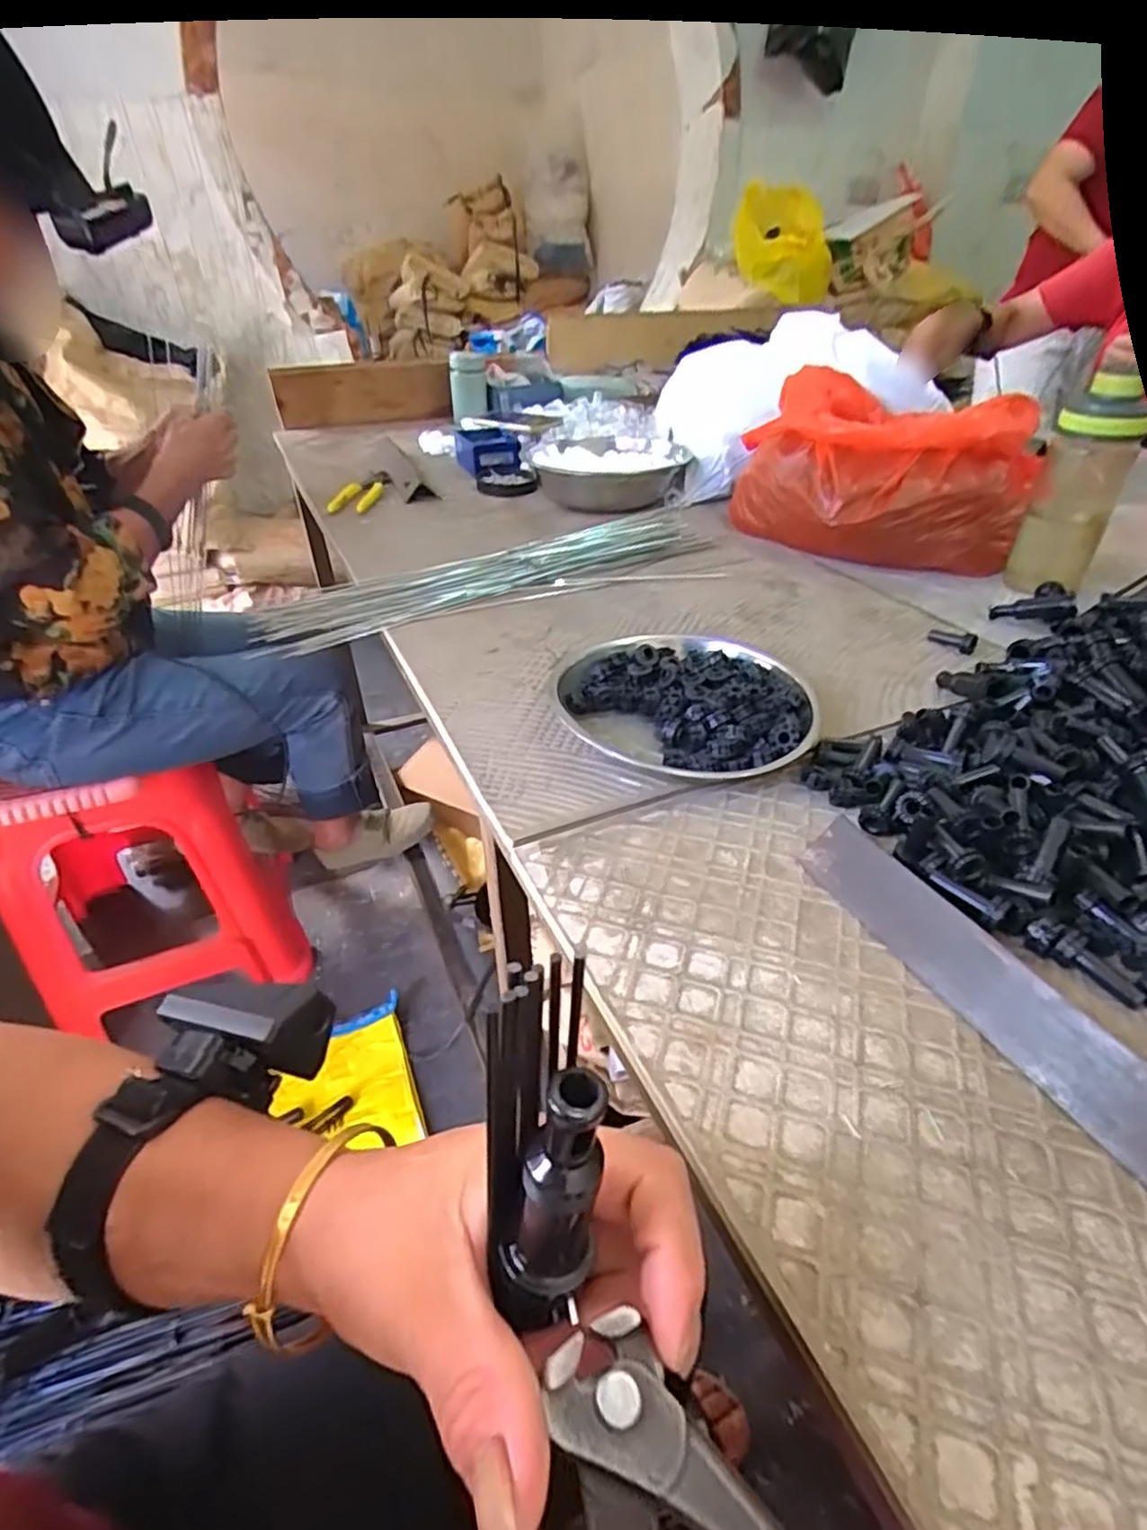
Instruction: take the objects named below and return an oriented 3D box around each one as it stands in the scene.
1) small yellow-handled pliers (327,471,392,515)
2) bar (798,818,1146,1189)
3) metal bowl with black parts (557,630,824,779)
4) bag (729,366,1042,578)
[{"bbox_3d":[-0.280,-0.369,0.940,0.056,0.013,0.157,0,37,3],"label":"small yellow-handled pliers"},{"bbox_3d":[0.212,0.127,0.283,0.008,0.039,0.313,31,13,-42],"label":"bar"},{"bbox_3d":[0.091,-0.049,0.510,0.162,0.030,0.181,-25,43,-30],"label":"metal bowl with black parts"},{"bbox_3d":[0.345,-0.336,0.799,0.306,0.144,0.285,17,40,21],"label":"bag"}]

